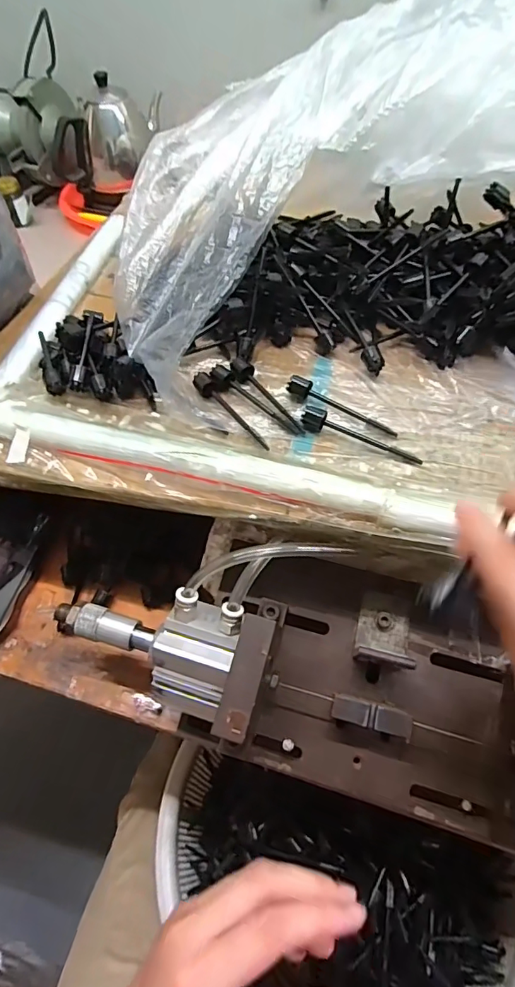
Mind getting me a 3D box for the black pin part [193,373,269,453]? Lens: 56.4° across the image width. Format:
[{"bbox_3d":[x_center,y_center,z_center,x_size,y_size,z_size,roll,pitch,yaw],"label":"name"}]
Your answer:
[{"bbox_3d":[-0.018,-0.062,0.351,0.014,0.009,0.087,-34,59,-22],"label":"black pin part"}]

